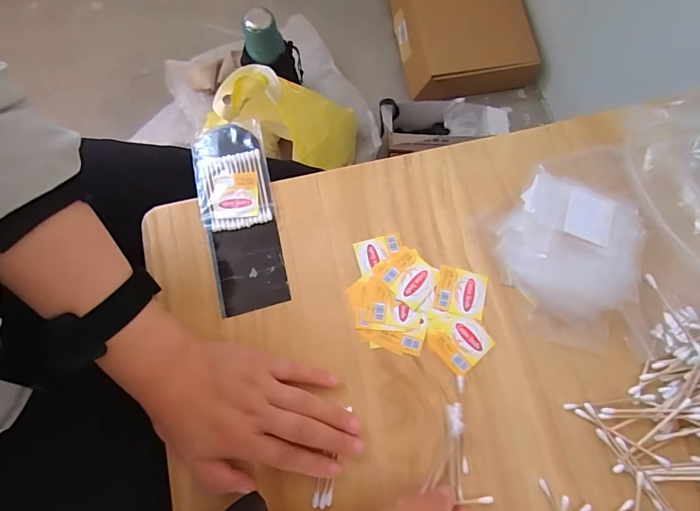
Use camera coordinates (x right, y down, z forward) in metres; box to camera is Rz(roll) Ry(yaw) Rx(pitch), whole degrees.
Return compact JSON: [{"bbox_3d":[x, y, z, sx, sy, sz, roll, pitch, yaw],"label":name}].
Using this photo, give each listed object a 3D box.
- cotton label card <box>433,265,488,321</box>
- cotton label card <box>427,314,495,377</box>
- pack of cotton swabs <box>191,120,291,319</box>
[{"bbox_3d":[0.095,0.031,0.337,0.042,0.004,0.039,14,76,3],"label":"cotton label card"},{"bbox_3d":[0.092,0.071,0.327,0.042,0.004,0.042,-41,79,-10],"label":"cotton label card"},{"bbox_3d":[-0.101,-0.039,0.357,0.065,0.010,0.178,-12,76,-4],"label":"pack of cotton swabs"}]

